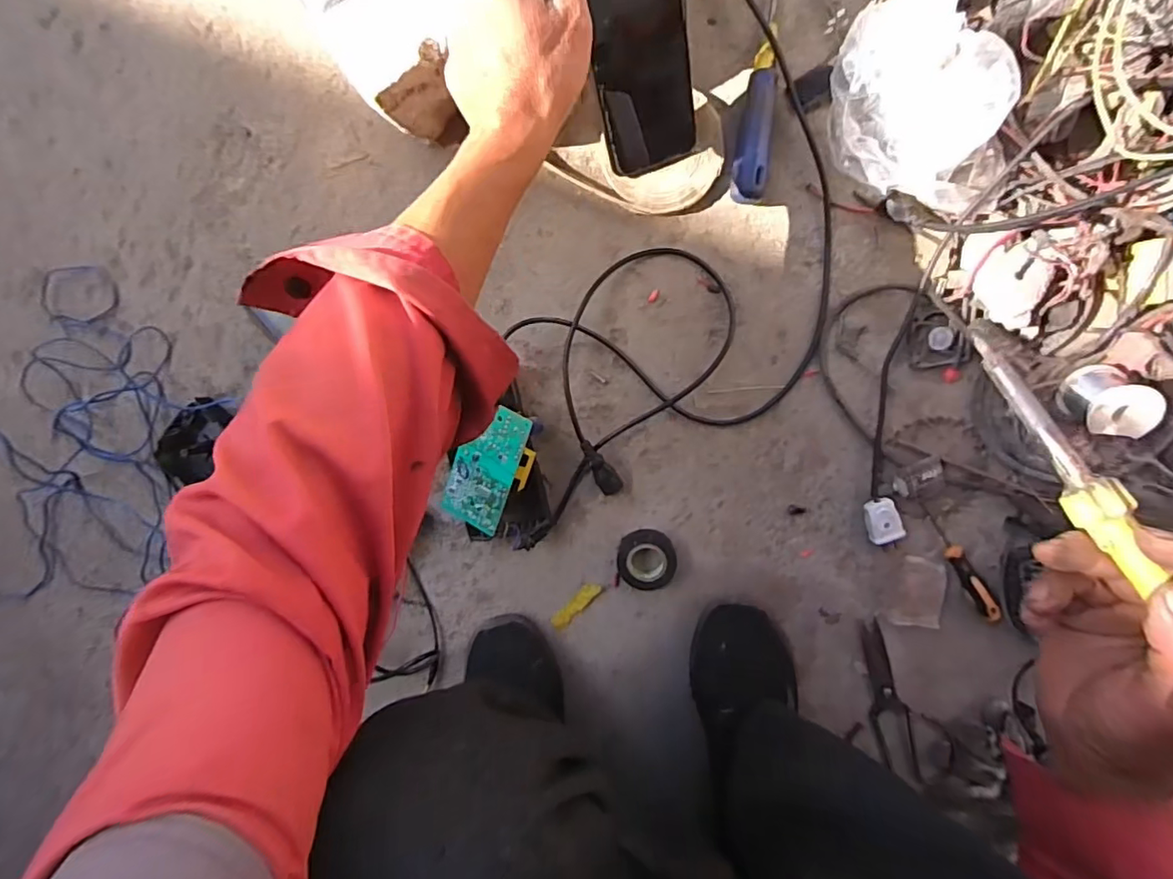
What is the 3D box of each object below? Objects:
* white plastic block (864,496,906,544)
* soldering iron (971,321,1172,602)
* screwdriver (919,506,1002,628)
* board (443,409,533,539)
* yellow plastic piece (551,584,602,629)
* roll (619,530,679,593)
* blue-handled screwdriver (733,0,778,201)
[{"bbox_3d":[0.298,0.082,0.565,0.033,0.017,0.047,-22,100,9],"label":"white plastic block"},{"bbox_3d":[0.274,0.040,0.294,0.020,0.019,0.248,-22,66,5],"label":"soldering iron"},{"bbox_3d":[0.380,0.126,0.567,0.015,0.015,0.132,-30,85,6],"label":"screwdriver"},{"bbox_3d":[-0.099,0.028,0.542,0.062,0.005,0.126,26,109,12],"label":"board"},{"bbox_3d":[-0.011,0.180,0.606,0.017,0.004,0.066,43,102,-5],"label":"yellow plastic piece"},{"bbox_3d":[0.063,0.125,0.587,0.059,0.020,0.062,1,103,4],"label":"roll"},{"bbox_3d":[0.160,-0.338,0.495,0.029,0.026,0.242,7,103,3],"label":"blue-handled screwdriver"}]

